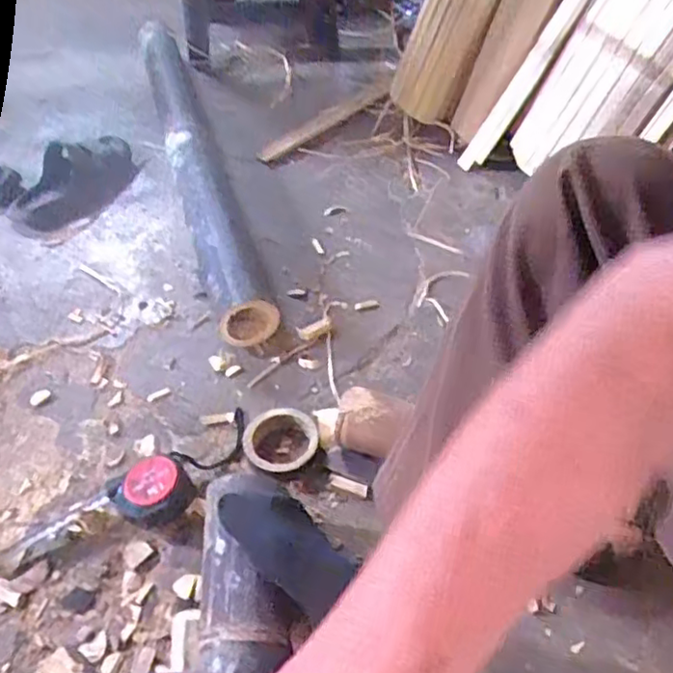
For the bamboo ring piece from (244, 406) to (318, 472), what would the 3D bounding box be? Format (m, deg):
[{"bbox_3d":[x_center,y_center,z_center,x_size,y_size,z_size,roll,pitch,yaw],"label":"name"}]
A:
[{"bbox_3d":[-0.062,0.118,0.742,0.084,0.015,0.077,-3,56,-18],"label":"bamboo ring piece"}]

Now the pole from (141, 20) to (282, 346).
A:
[{"bbox_3d":[-0.252,-0.323,1.136,0.075,0.090,0.896,-16,47,-10],"label":"pole"}]

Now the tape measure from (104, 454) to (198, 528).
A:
[{"bbox_3d":[-0.194,0.162,0.693,0.082,0.053,0.063,-26,50,-19],"label":"tape measure"}]

